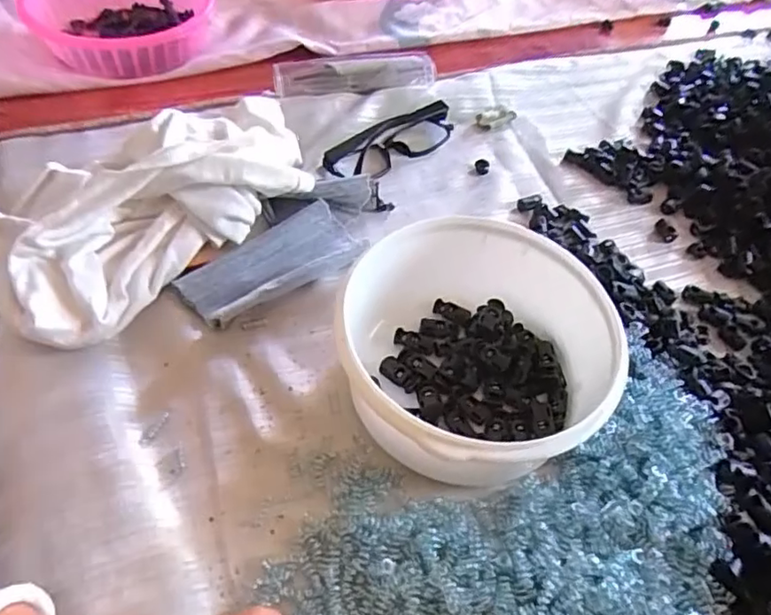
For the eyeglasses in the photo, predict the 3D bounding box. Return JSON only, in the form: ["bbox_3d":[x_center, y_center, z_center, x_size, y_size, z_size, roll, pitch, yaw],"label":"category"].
[{"bbox_3d":[0.006,-0.148,0.529,0.130,0.025,0.034,-31,60,-26],"label":"eyeglasses"}]

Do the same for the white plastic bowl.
[{"bbox_3d":[0.055,0.028,0.359,0.146,0.071,0.159,3,51,-4],"label":"white plastic bowl"}]

